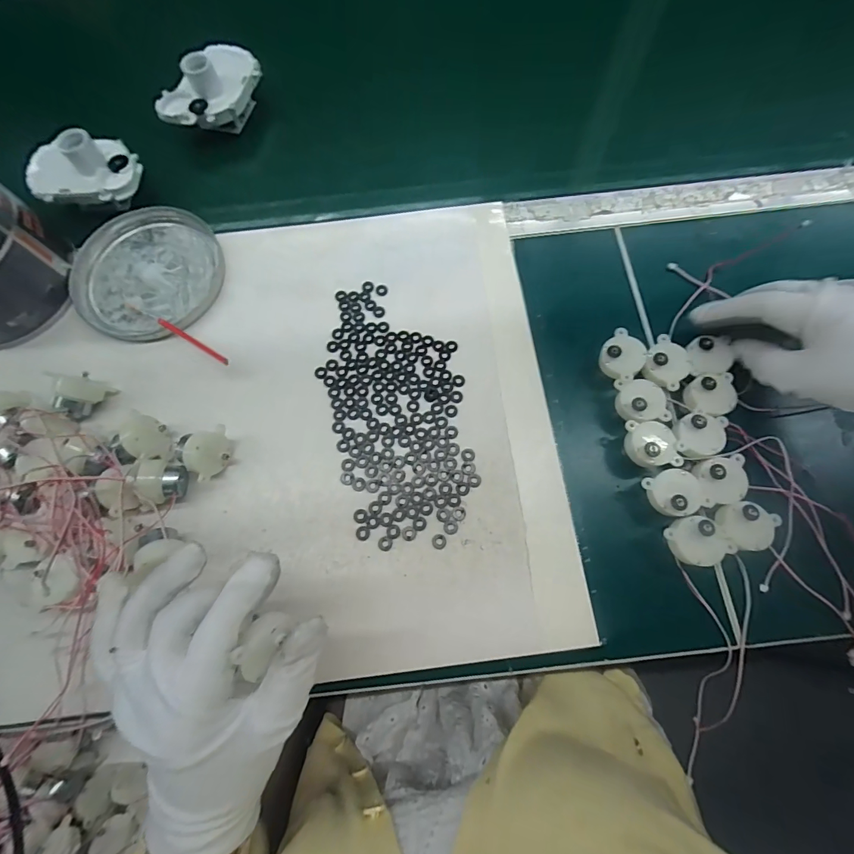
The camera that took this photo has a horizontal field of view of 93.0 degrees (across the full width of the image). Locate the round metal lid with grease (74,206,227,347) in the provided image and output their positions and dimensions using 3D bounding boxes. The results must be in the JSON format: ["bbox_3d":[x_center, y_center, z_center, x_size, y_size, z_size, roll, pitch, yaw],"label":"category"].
[{"bbox_3d":[-0.254,-0.143,0.372,0.128,0.017,0.138,0,73,1],"label":"round metal lid with grease"}]

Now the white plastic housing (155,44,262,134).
[{"bbox_3d":[-0.215,-0.337,0.406,0.063,0.056,0.104,23,75,8],"label":"white plastic housing"}]

